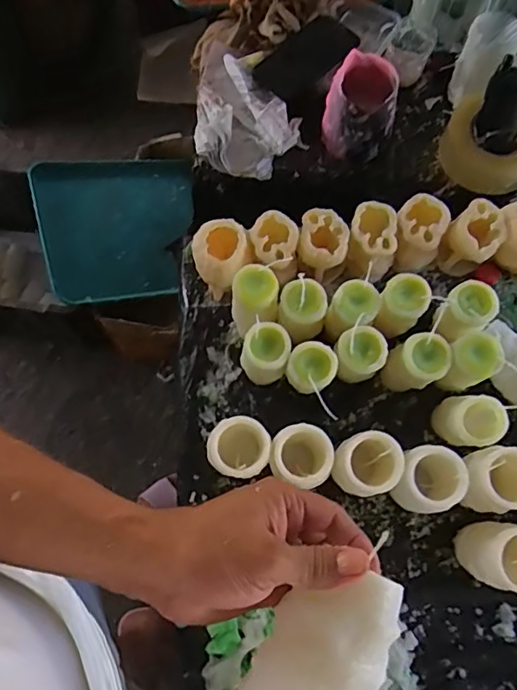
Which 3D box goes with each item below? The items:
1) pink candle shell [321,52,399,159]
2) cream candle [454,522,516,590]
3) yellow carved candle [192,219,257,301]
[{"bbox_3d":[0.140,-0.320,0.733,0.094,0.105,0.083,14,72,6],"label":"pink candle shell"},{"bbox_3d":[0.251,0.218,0.562,0.064,0.114,0.061,0,71,1],"label":"cream candle"},{"bbox_3d":[-0.043,-0.104,0.685,0.072,0.085,0.077,-14,71,-4],"label":"yellow carved candle"}]

